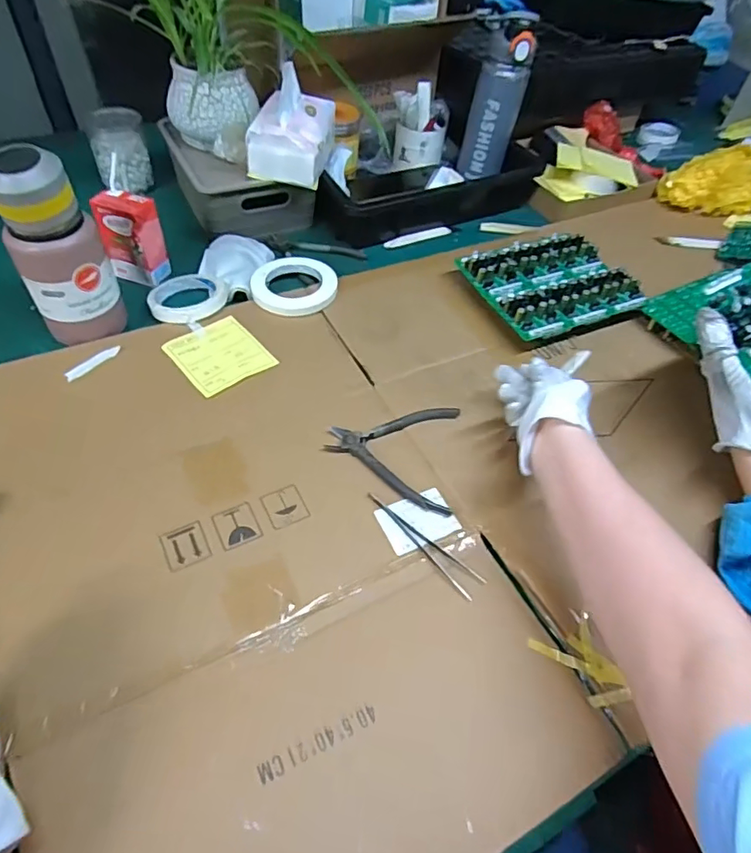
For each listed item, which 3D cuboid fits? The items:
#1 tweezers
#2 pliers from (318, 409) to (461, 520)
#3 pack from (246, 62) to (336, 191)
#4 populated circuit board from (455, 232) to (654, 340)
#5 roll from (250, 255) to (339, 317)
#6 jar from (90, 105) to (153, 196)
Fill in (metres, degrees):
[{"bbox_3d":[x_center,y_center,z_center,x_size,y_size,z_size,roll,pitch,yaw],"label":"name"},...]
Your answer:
[{"bbox_3d":[0.041,0.108,0.492,0.133,0.004,0.026,37,56,23],"label":"tweezers"},{"bbox_3d":[0.017,0.025,0.552,0.132,0.010,0.129,8,50,1],"label":"pliers"},{"bbox_3d":[-0.115,-0.420,0.735,0.101,0.106,0.129,10,50,3],"label":"pack"},{"bbox_3d":[0.243,-0.196,0.727,0.208,0.040,0.161,-18,54,-19],"label":"populated circuit board"},{"bbox_3d":[-0.108,-0.198,0.714,0.113,0.018,0.123,3,50,-3],"label":"roll"},{"bbox_3d":[-0.405,-0.438,0.843,0.082,0.095,0.081,-15,53,-17],"label":"jar"}]

